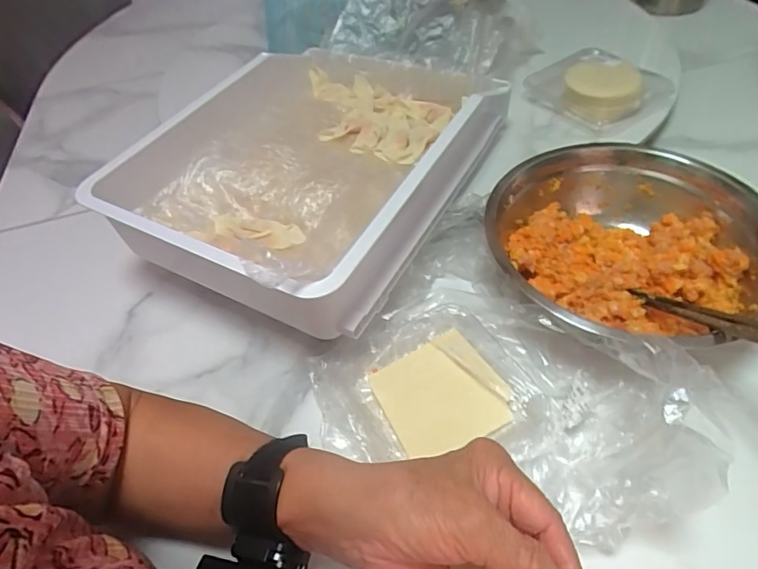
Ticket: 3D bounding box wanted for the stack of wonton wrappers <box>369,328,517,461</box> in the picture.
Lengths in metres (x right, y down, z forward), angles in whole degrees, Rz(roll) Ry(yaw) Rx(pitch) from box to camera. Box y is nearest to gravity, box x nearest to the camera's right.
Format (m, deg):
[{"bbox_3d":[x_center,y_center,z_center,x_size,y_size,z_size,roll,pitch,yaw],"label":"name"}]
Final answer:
[{"bbox_3d":[0.050,0.088,0.386,0.090,0.010,0.088,-23,52,-13],"label":"stack of wonton wrappers"}]

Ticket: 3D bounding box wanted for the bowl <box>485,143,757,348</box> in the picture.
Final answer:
[{"bbox_3d":[0.208,-0.034,0.425,0.219,0.073,0.213,-3,50,4],"label":"bowl"}]

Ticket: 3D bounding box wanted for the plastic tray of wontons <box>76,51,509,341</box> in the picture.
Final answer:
[{"bbox_3d":[-0.059,-0.134,0.482,0.275,0.074,0.359,23,56,23],"label":"plastic tray of wontons"}]

